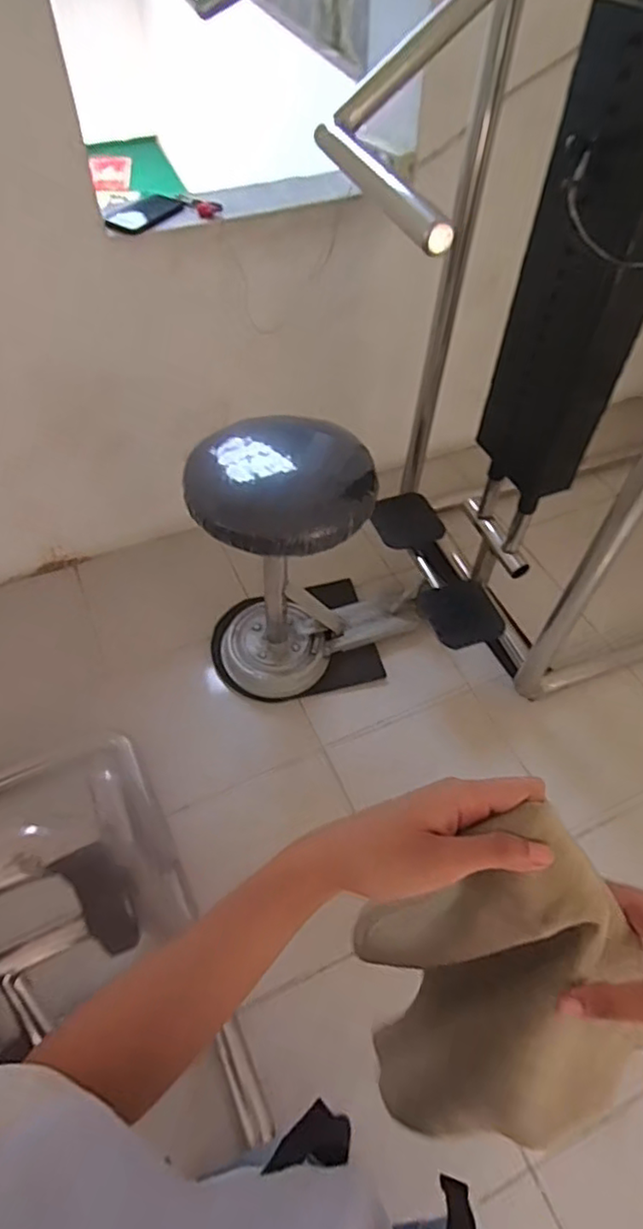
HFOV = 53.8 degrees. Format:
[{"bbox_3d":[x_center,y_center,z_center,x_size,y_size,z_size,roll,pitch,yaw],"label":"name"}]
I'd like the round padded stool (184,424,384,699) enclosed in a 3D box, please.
[{"bbox_3d":[-0.081,-0.103,1.356,0.333,0.603,0.359,-3,54,5],"label":"round padded stool"}]

